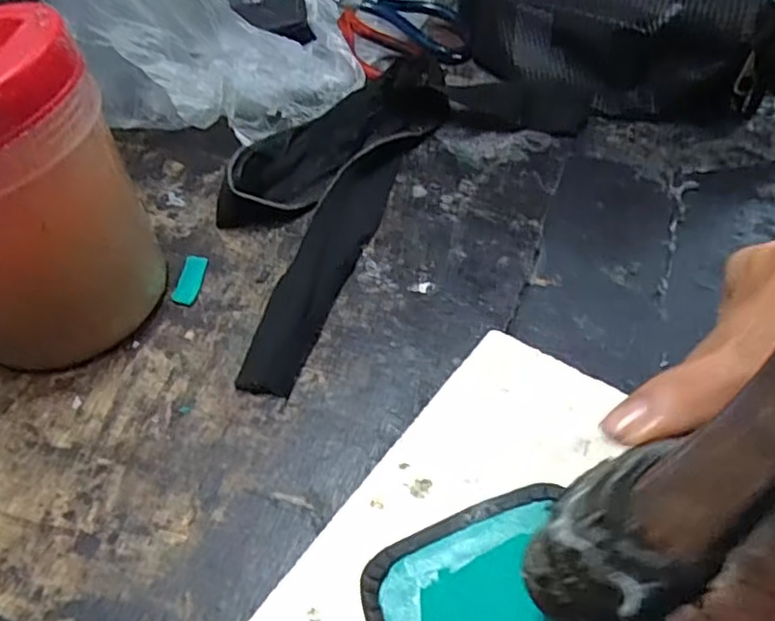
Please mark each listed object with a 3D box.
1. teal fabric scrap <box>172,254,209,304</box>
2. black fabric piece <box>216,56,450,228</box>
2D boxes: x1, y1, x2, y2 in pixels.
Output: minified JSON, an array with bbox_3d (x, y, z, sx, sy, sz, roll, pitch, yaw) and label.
[{"bbox_3d":[-0.114,-0.019,0.364,0.014,0.004,0.039,0,49,7],"label":"teal fabric scrap"},{"bbox_3d":[-0.040,-0.114,0.420,0.181,0.030,0.072,-37,55,-23],"label":"black fabric piece"}]

